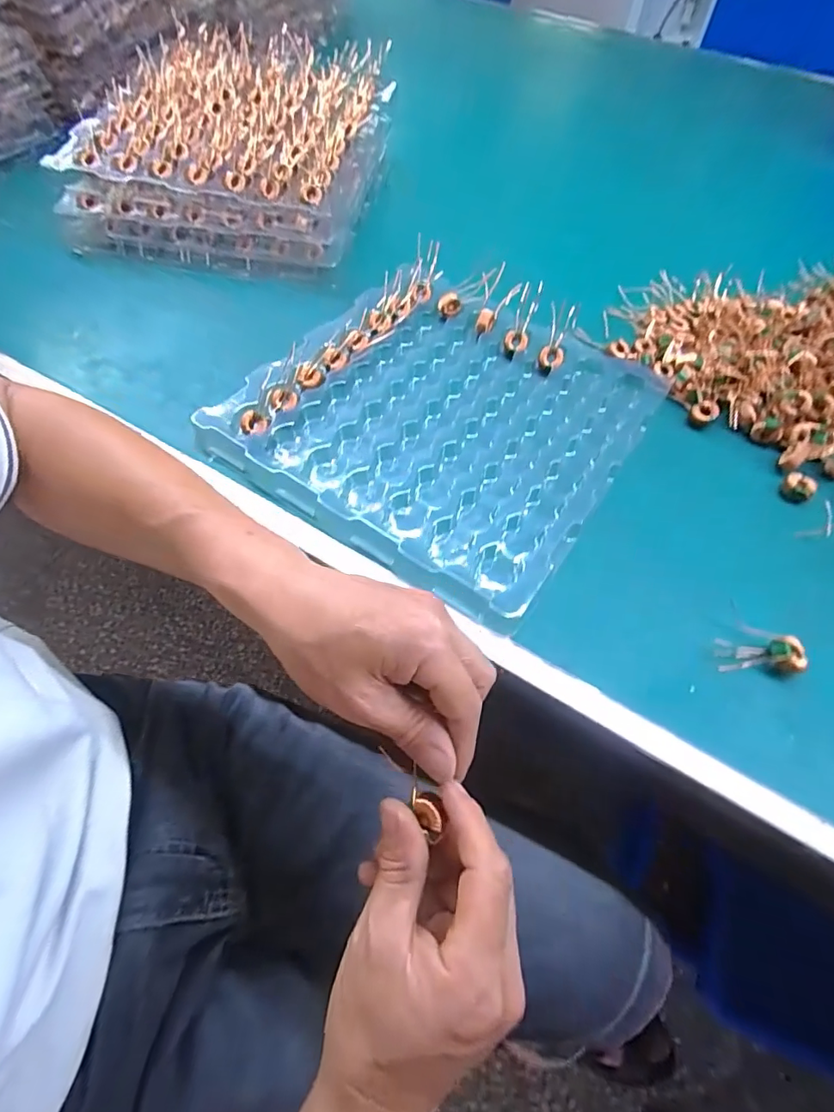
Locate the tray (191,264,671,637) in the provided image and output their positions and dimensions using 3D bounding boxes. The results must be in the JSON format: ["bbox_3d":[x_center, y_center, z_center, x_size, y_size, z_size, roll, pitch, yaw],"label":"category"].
[{"bbox_3d":[0.024,-0.119,0.402,0.278,0.017,0.287,33,64,14],"label":"tray"}]

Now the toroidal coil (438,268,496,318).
[{"bbox_3d":[0.048,-0.254,0.473,0.060,0.014,0.029,-36,66,5],"label":"toroidal coil"}]

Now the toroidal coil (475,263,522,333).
[{"bbox_3d":[0.071,-0.241,0.461,0.035,0.026,0.061,22,81,9],"label":"toroidal coil"}]

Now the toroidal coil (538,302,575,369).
[{"bbox_3d":[0.127,-0.202,0.450,0.022,0.015,0.065,13,76,4],"label":"toroidal coil"}]

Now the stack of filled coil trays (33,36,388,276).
[{"bbox_3d":[-0.192,-0.450,0.537,0.282,0.080,0.303,11,61,3],"label":"stack of filled coil trays"}]

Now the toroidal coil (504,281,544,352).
[{"bbox_3d":[0.099,-0.221,0.454,0.020,0.010,0.066,20,93,8],"label":"toroidal coil"}]

